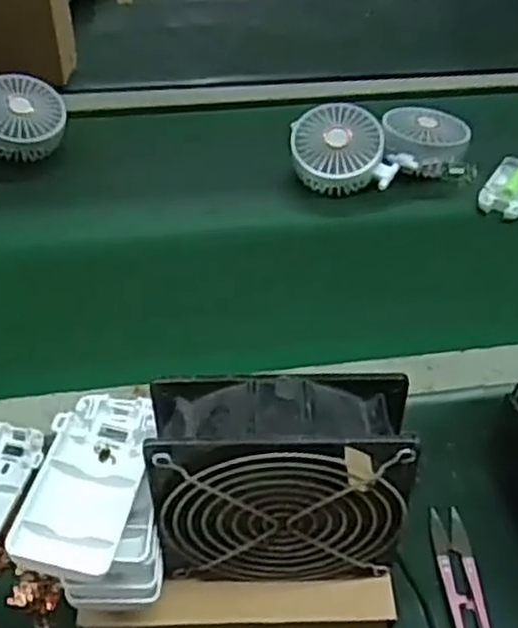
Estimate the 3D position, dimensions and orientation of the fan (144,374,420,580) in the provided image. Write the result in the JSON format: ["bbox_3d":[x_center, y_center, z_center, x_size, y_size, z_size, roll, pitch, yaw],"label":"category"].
[{"bbox_3d":[0.010,0.081,0.370,0.117,0.111,0.045,0,45,-2],"label":"fan"}]

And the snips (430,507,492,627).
[{"bbox_3d":[0.122,0.163,0.453,0.022,0.016,0.102,0,45,-3],"label":"snips"}]

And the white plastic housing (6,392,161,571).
[{"bbox_3d":[-0.079,0.075,0.360,0.045,0.018,0.101,7,45,4],"label":"white plastic housing"}]

